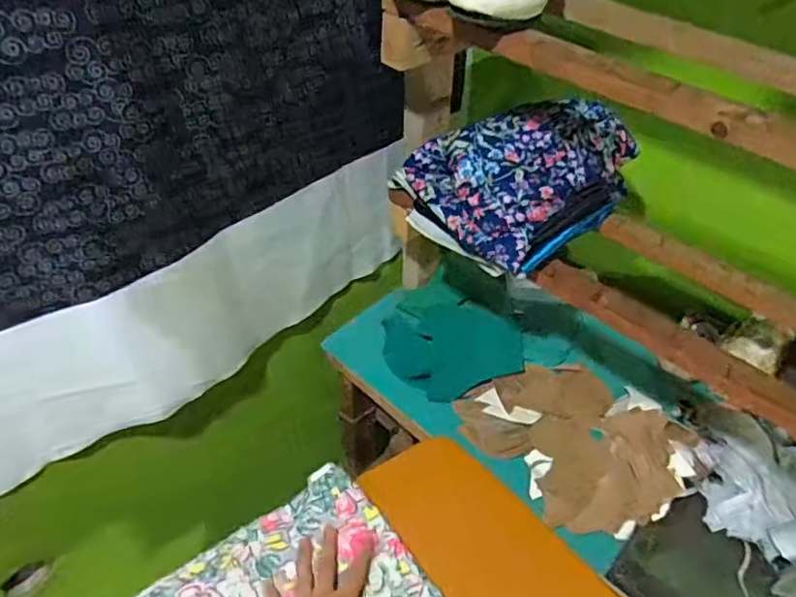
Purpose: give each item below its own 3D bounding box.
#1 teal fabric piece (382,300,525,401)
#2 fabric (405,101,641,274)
[{"bbox_3d":[0.081,0.069,0.917,0.187,0.045,0.176,1,44,-1],"label":"teal fabric piece"},{"bbox_3d":[0.156,-0.160,0.722,0.257,0.105,0.197,-26,51,-27],"label":"fabric"}]

